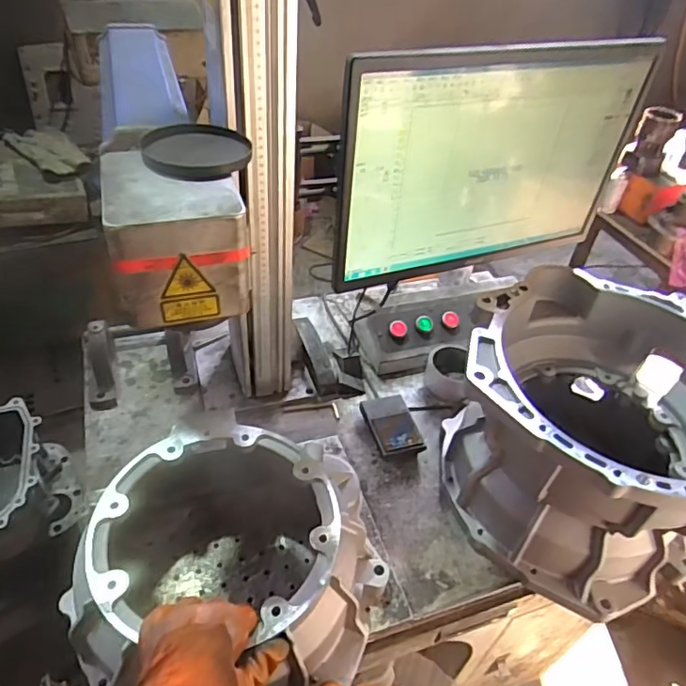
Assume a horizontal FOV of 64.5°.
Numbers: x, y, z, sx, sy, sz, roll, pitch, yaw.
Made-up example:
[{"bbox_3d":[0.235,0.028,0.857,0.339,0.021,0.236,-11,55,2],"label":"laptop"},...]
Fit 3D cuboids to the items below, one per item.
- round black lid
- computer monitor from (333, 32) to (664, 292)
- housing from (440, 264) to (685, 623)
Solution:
[{"bbox_3d":[-0.121,-0.160,0.453,0.086,0.013,0.075,-7,45,-13],"label":"round black lid"},{"bbox_3d":[0.194,-0.221,0.695,0.428,0.296,0.028,-13,46,-19],"label":"computer monitor"},{"bbox_3d":[0.300,0.108,0.678,0.317,0.245,0.329,3,43,-3],"label":"housing"}]

